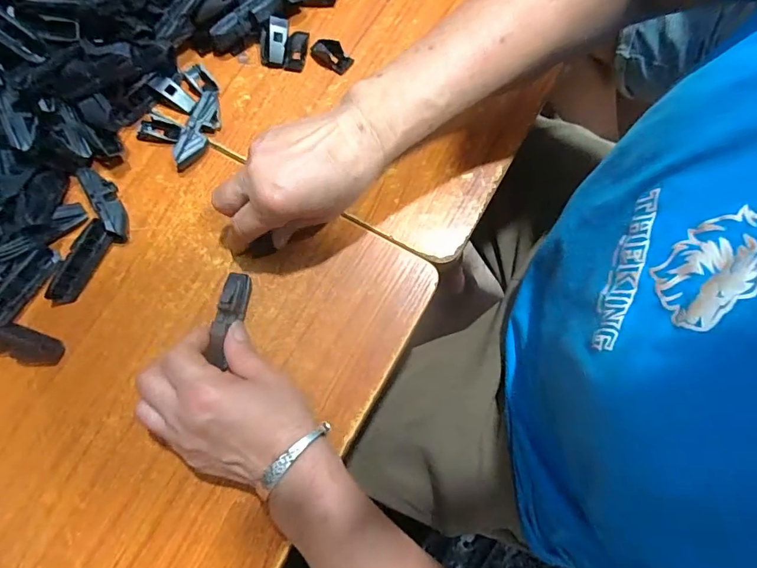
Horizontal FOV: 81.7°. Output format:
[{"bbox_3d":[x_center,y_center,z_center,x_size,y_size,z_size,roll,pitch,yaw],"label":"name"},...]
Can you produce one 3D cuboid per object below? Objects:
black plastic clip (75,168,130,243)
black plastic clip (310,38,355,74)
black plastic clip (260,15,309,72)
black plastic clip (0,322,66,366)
[{"bbox_3d":[-0.231,-0.070,0.370,0.018,0.019,0.070,-30,76,-6],"label":"black plastic clip"},{"bbox_3d":[-0.044,-0.212,0.406,0.025,0.005,0.041,-43,78,-9],"label":"black plastic clip"},{"bbox_3d":[-0.089,-0.224,0.405,0.043,0.020,0.040,9,76,4],"label":"black plastic clip"},{"bbox_3d":[-0.292,0.048,0.352,0.074,0.008,0.027,17,77,6],"label":"black plastic clip"}]

